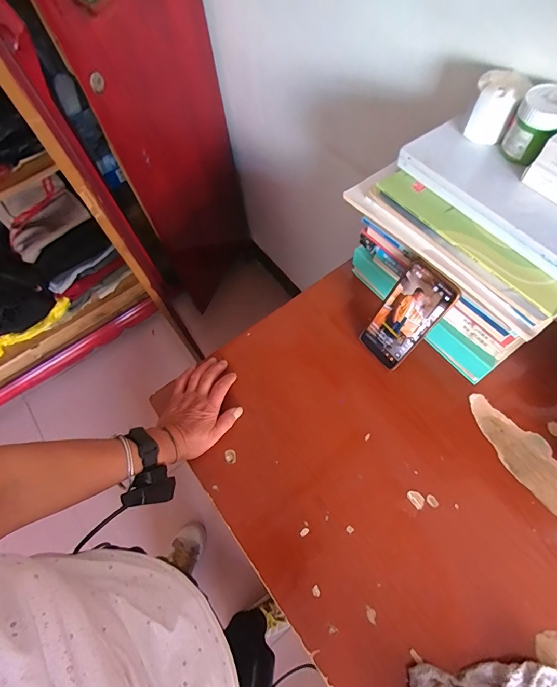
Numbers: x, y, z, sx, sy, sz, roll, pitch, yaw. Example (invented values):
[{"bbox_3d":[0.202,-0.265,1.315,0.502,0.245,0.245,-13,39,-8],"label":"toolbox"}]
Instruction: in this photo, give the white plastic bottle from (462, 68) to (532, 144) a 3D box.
[{"bbox_3d":[0.267,-0.293,0.454,0.050,0.060,0.045,30,70,16],"label":"white plastic bottle"}]

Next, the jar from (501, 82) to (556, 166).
[{"bbox_3d":[0.300,-0.252,0.426,0.054,0.061,0.059,-1,65,3],"label":"jar"}]

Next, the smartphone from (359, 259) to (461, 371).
[{"bbox_3d":[0.180,-0.035,0.526,0.008,0.166,0.077,-20,61,-37],"label":"smartphone"}]

